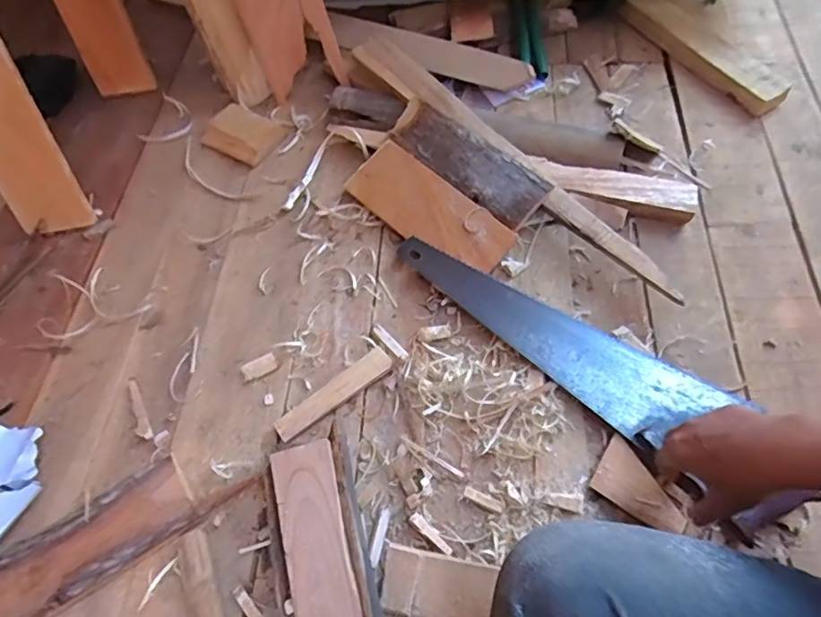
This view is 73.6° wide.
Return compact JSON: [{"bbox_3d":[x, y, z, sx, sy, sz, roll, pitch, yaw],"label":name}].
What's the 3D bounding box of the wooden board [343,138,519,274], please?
[{"bbox_3d":[0.022,-0.134,0.736,0.238,0.017,0.093,40,87,19],"label":"wooden board"}]

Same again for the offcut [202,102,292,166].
[{"bbox_3d":[-0.261,-0.274,0.850,0.120,0.019,0.091,27,64,17],"label":"offcut"}]

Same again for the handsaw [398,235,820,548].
[{"bbox_3d":[0.188,0.053,0.628,0.486,0.016,0.122,35,68,19],"label":"handsaw"}]

